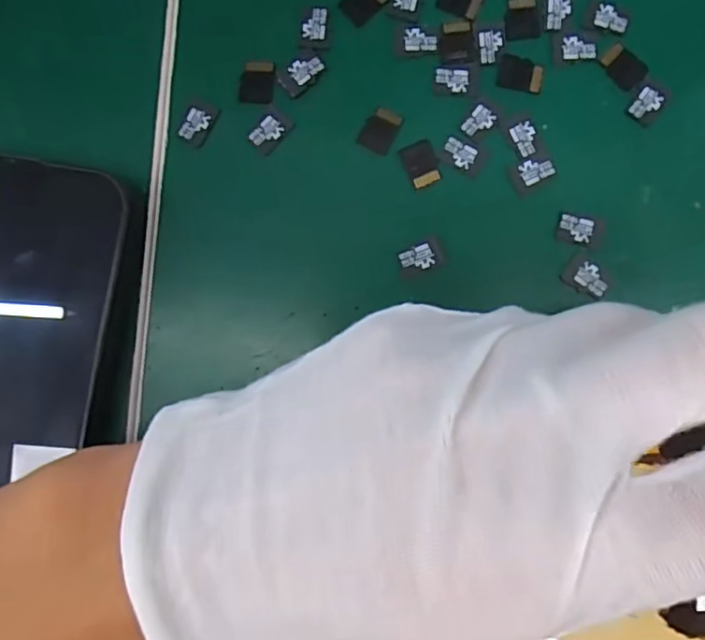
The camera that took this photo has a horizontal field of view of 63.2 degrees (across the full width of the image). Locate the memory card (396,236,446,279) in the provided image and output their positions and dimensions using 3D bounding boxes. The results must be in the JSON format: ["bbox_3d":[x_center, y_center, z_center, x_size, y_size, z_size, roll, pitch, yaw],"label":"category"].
[{"bbox_3d":[0.023,-0.021,0.191,0.015,0.004,0.010,-21,87,-2],"label":"memory card"}]

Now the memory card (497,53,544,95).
[{"bbox_3d":[0.057,-0.083,0.194,0.015,0.004,0.011,11,87,2],"label":"memory card"}]

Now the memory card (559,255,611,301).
[{"bbox_3d":[0.078,-0.014,0.190,0.015,0.004,0.011,34,91,6],"label":"memory card"}]

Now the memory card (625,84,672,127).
[{"bbox_3d":[0.099,-0.073,0.193,0.010,0.004,0.014,35,92,5],"label":"memory card"}]

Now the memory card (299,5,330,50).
[{"bbox_3d":[-0.013,-0.100,0.197,0.010,0.004,0.015,3,88,-3],"label":"memory card"}]

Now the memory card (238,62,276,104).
[{"bbox_3d":[-0.032,-0.081,0.196,0.011,0.004,0.015,5,85,-2],"label":"memory card"}]

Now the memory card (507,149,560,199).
[{"bbox_3d":[0.061,-0.049,0.193,0.016,0.004,0.011,-27,89,1],"label":"memory card"}]

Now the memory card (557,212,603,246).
[{"bbox_3d":[0.076,-0.030,0.191,0.014,0.004,0.010,11,90,6],"label":"memory card"}]

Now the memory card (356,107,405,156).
[{"bbox_3d":[0.009,-0.064,0.195,0.011,0.004,0.015,26,86,4],"label":"memory card"}]

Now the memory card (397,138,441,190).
[{"bbox_3d":[0.023,-0.053,0.193,0.011,0.004,0.015,-23,84,-2],"label":"memory card"}]

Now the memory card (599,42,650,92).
[{"bbox_3d":[0.092,-0.086,0.194,0.012,0.004,0.015,-38,88,-1],"label":"memory card"}]

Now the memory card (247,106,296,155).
[{"bbox_3d":[-0.028,-0.064,0.195,0.010,0.004,0.015,40,88,-6],"label":"memory card"}]

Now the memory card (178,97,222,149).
[{"bbox_3d":[-0.053,-0.067,0.195,0.011,0.004,0.015,31,91,0],"label":"memory card"}]

